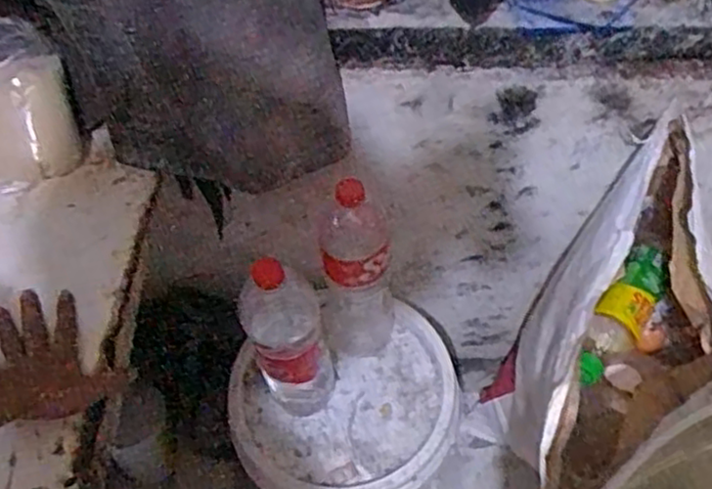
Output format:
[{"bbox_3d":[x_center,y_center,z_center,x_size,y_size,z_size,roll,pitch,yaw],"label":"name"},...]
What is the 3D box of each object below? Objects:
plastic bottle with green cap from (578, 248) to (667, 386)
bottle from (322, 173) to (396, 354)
[{"bbox_3d":[0.272,0.077,0.734,0.050,0.054,0.168,30,62,21],"label":"plastic bottle with green cap"},{"bbox_3d":[-0.001,0.034,0.899,0.094,0.312,0.097,0,56,3],"label":"bottle"}]

